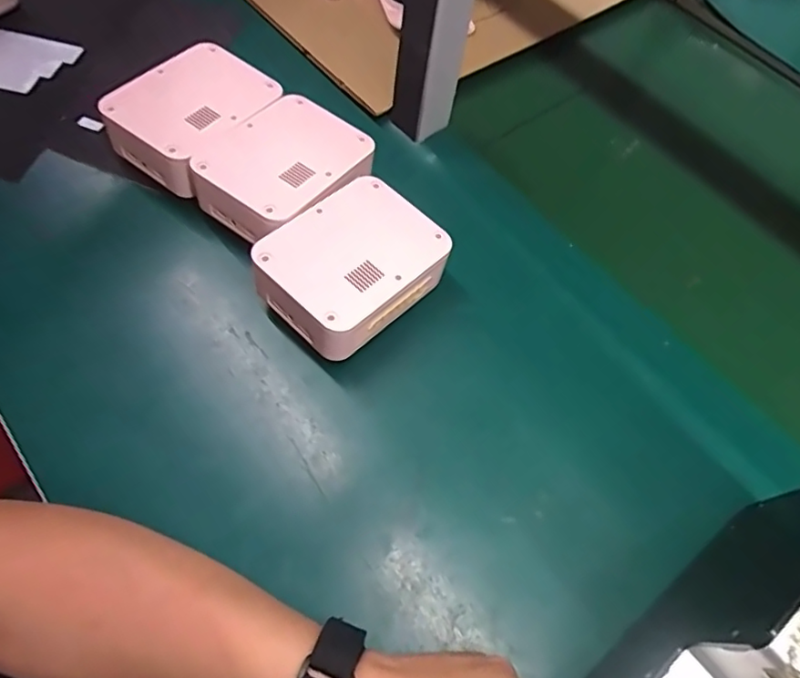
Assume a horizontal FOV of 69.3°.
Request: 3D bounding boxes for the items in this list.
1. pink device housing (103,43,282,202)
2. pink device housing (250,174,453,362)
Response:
[{"bbox_3d":[-0.176,-0.191,0.504,0.104,0.060,0.135,32,63,12],"label":"pink device housing"},{"bbox_3d":[-0.035,-0.053,0.445,0.098,0.058,0.129,41,65,16],"label":"pink device housing"}]

